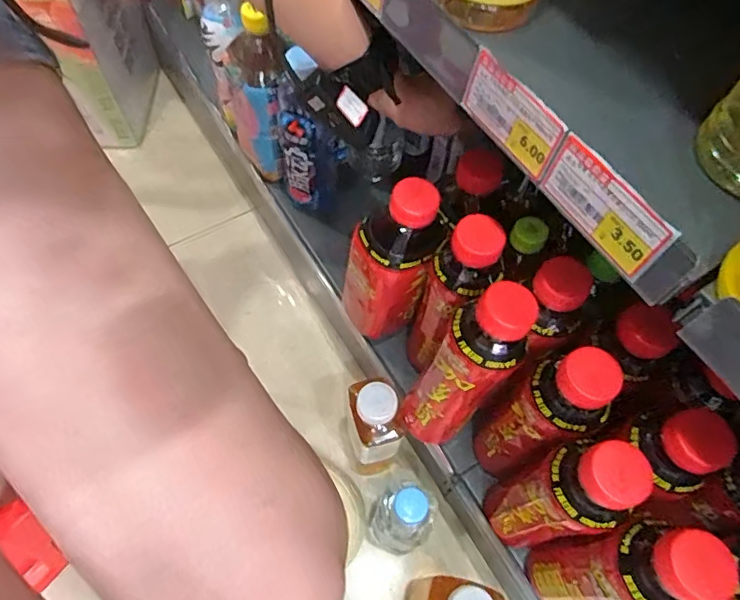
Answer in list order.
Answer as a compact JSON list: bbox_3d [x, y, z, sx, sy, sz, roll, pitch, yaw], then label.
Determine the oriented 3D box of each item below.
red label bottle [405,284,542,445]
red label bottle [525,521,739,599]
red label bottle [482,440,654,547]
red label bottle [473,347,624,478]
[{"bbox_3d":[0.075,0.064,0.457,0.067,0.228,0.064,1,62,-1],"label":"red label bottle"},{"bbox_3d":[0.172,0.200,0.386,0.058,0.202,0.057,-1,62,-2],"label":"red label bottle"},{"bbox_3d":[0.138,0.158,0.422,0.058,0.223,0.063,-26,65,-15],"label":"red label bottle"},{"bbox_3d":[0.135,0.104,0.451,0.059,0.225,0.060,-9,62,-6],"label":"red label bottle"}]

